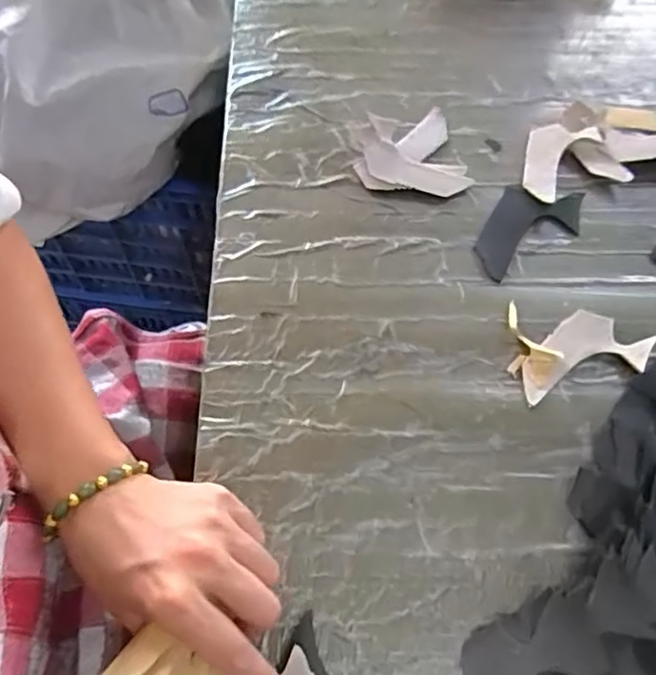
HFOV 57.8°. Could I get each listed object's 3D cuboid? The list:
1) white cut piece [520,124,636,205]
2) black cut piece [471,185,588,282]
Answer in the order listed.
[{"bbox_3d":[0.198,-0.150,0.502,0.085,0.008,0.072,-19,64,-10],"label":"white cut piece"},{"bbox_3d":[0.156,-0.087,0.470,0.062,0.005,0.108,35,67,16],"label":"black cut piece"}]

